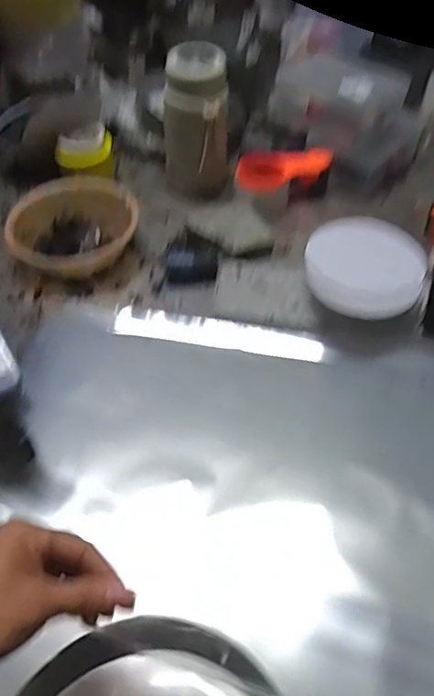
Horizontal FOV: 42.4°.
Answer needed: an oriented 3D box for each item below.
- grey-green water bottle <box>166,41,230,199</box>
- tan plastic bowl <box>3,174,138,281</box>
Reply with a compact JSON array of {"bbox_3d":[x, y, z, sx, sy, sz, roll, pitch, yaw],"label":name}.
[{"bbox_3d":[-0.034,-0.336,0.863,0.100,0.204,0.076,-2,49,-2],"label":"grey-green water bottle"},{"bbox_3d":[-0.202,-0.174,0.817,0.198,0.058,0.178,-29,54,-23],"label":"tan plastic bowl"}]

